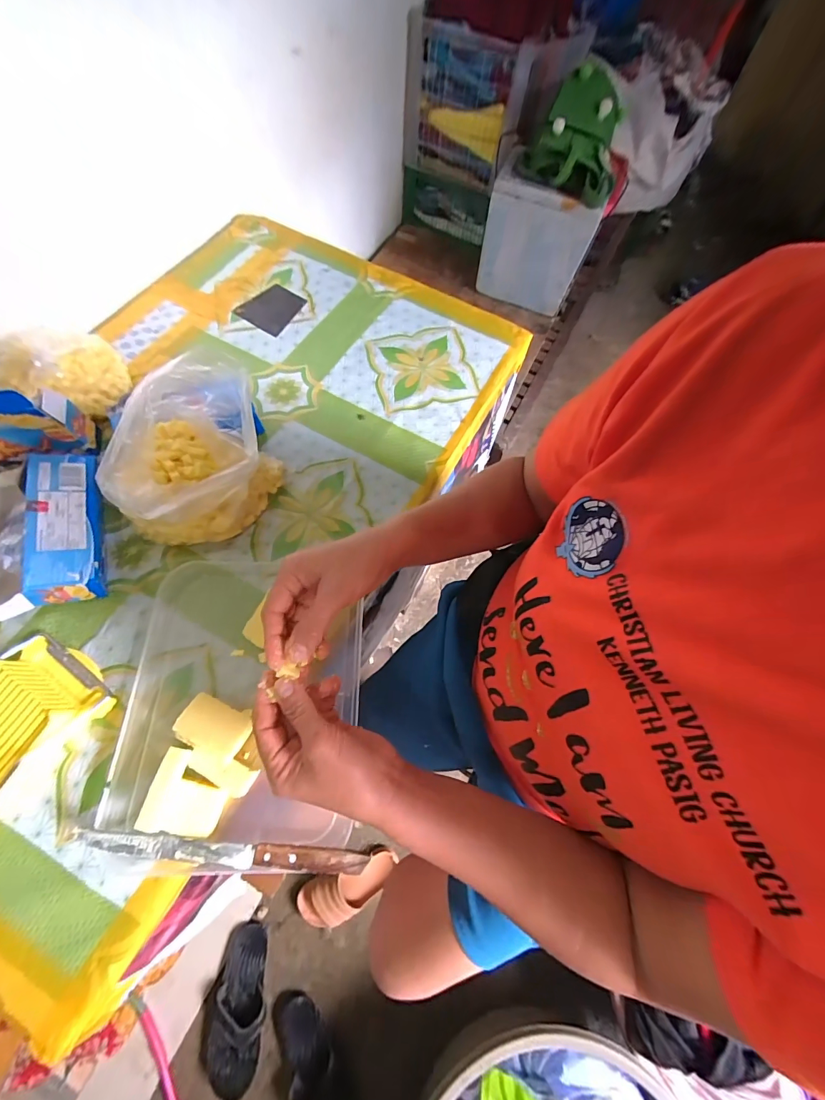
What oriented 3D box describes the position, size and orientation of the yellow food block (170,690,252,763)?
[{"bbox_3d":[-0.204,0.185,0.421,0.066,0.044,0.045,25,69,7],"label":"yellow food block"}]

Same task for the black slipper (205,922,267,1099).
[{"bbox_3d":[-0.382,1.006,0.885,0.105,0.045,0.273,2,68,-2],"label":"black slipper"}]

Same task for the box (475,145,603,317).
[{"bbox_3d":[0.340,-0.835,1.081,0.267,0.272,0.171,22,69,6],"label":"box"}]

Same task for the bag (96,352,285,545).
[{"bbox_3d":[-0.246,-0.103,0.473,0.147,0.173,0.181,-11,69,-7],"label":"bag"}]

